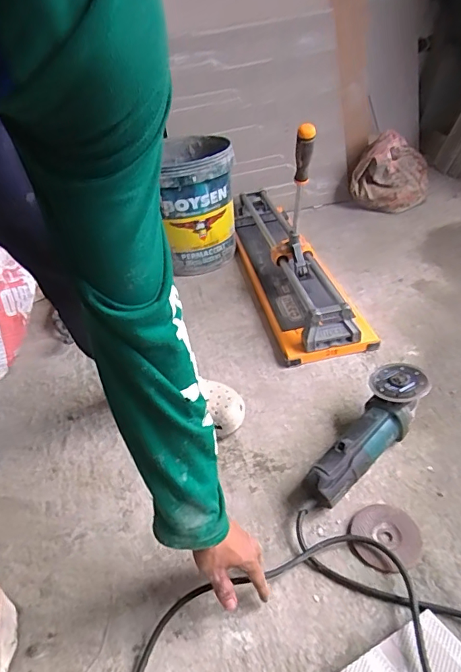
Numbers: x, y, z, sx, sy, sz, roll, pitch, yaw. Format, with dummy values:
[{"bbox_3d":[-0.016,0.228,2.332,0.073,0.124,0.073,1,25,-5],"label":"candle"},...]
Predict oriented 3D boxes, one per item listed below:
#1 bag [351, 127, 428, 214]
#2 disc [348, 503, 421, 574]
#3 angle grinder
[{"bbox_3d":[0.548,-0.568,1.606,0.237,0.216,0.256,9,39,21],"label":"bag"},{"bbox_3d":[0.223,0.288,0.678,0.100,0.011,0.096,-21,38,-17],"label":"disc"},{"bbox_3d":[0.225,0.163,0.773,0.090,0.095,0.290,25,47,36],"label":"angle grinder"}]

